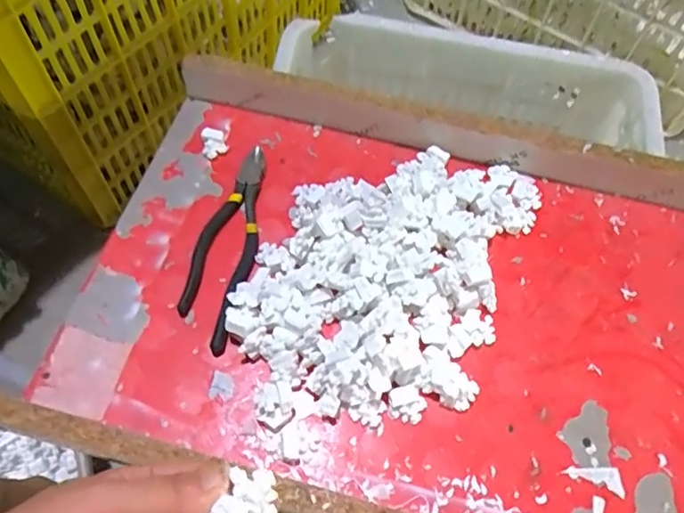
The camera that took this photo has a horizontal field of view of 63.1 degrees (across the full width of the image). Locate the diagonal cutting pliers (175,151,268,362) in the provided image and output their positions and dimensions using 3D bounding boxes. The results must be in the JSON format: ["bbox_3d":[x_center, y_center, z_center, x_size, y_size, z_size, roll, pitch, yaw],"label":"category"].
[{"bbox_3d":[-0.101,-0.016,0.492,0.052,0.020,0.198,11,63,4],"label":"diagonal cutting pliers"}]

